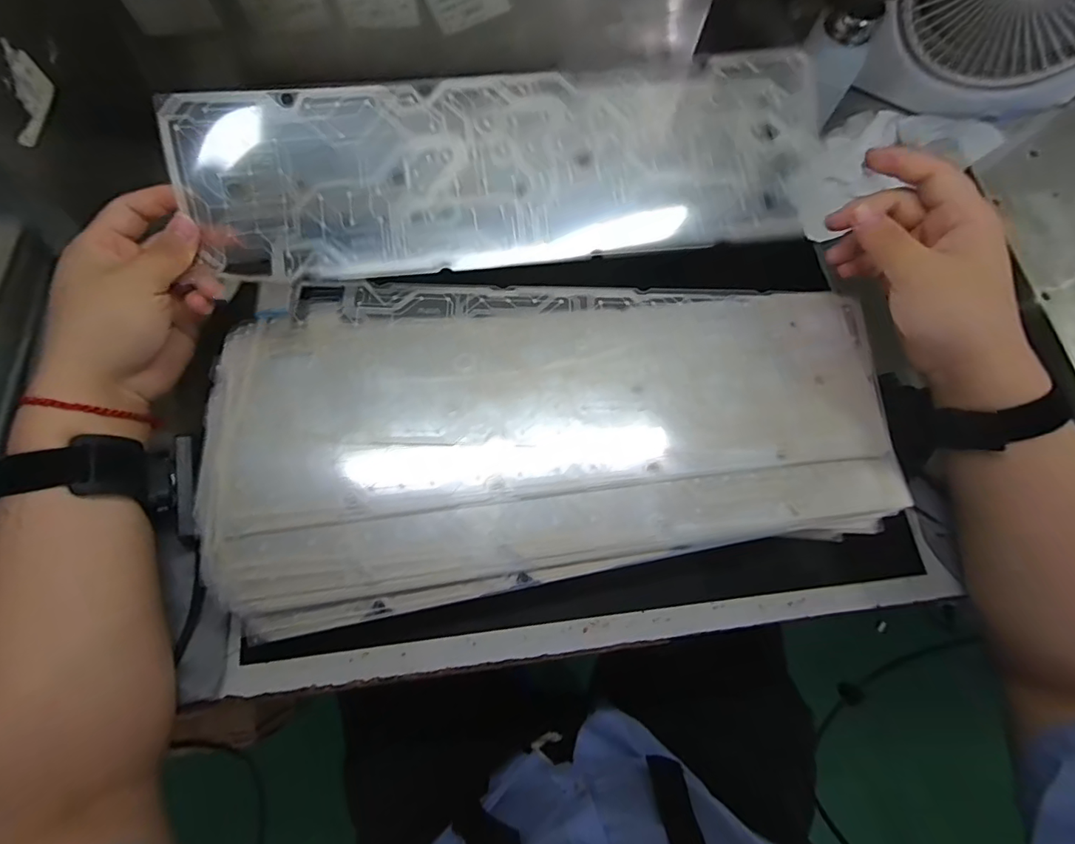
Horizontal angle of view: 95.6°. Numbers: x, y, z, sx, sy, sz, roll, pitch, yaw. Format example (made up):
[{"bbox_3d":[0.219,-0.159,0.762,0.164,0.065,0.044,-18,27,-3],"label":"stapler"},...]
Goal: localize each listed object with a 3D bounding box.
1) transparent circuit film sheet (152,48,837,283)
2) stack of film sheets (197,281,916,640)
[{"bbox_3d":[-0.018,-0.170,0.327,0.422,0.009,0.122,-7,92,-2],"label":"transparent circuit film sheet"},{"bbox_3d":[0.011,-0.001,0.331,0.437,0.028,0.210,-5,70,-4],"label":"stack of film sheets"}]

